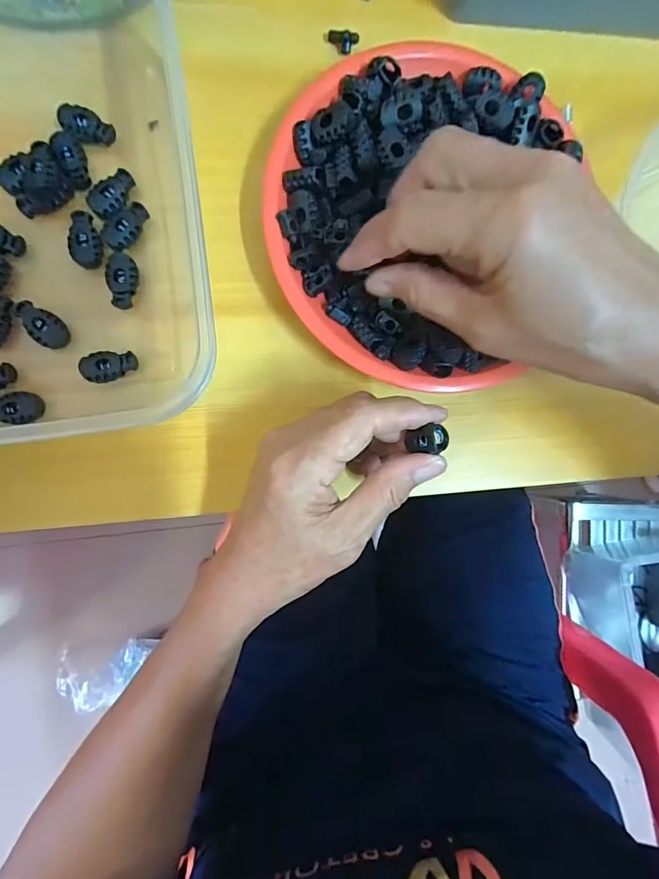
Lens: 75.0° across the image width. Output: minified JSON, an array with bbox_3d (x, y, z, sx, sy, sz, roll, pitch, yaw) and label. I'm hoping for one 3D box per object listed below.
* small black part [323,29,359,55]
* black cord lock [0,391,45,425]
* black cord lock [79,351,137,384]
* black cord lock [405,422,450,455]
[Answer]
[{"bbox_3d":[0.007,-0.243,0.261,0.021,0.009,0.007,20,86,10],"label":"small black part"},{"bbox_3d":[-0.173,-0.017,0.234,0.027,0.009,0.017,2,88,-7],"label":"black cord lock"},{"bbox_3d":[-0.122,-0.040,0.239,0.028,0.012,0.018,-1,89,-8],"label":"black cord lock"},{"bbox_3d":[0.048,0.000,0.211,0.017,0.016,0.013,-4,89,-8],"label":"black cord lock"}]

